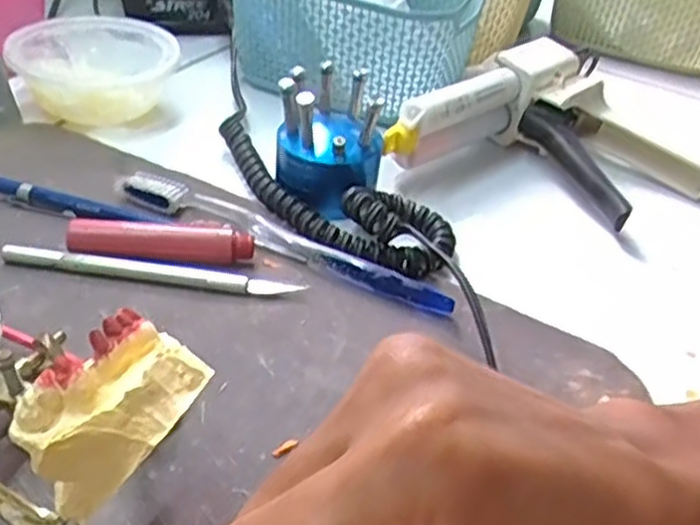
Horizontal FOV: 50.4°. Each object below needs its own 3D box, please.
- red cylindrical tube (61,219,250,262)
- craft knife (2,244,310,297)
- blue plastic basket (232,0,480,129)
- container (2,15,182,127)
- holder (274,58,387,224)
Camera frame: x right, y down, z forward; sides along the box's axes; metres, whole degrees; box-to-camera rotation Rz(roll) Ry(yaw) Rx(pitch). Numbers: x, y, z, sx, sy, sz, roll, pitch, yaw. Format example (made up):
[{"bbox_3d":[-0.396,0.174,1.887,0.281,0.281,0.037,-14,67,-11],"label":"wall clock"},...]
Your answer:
[{"bbox_3d":[-0.091,-0.011,0.360,0.086,0.018,0.015,3,38,-5],"label":"red cylindrical tube"},{"bbox_3d":[-0.092,0.005,0.349,0.138,0.008,0.012,6,37,-2],"label":"craft knife"},{"bbox_3d":[0.006,-0.175,0.537,0.168,0.071,0.122,23,40,20],"label":"blue plastic basket"},{"bbox_3d":[-0.166,-0.124,0.487,0.100,0.043,0.100,4,37,-3],"label":"container"},{"bbox_3d":[-0.005,-0.074,0.410,0.056,0.070,0.055,4,37,-3],"label":"holder"}]

